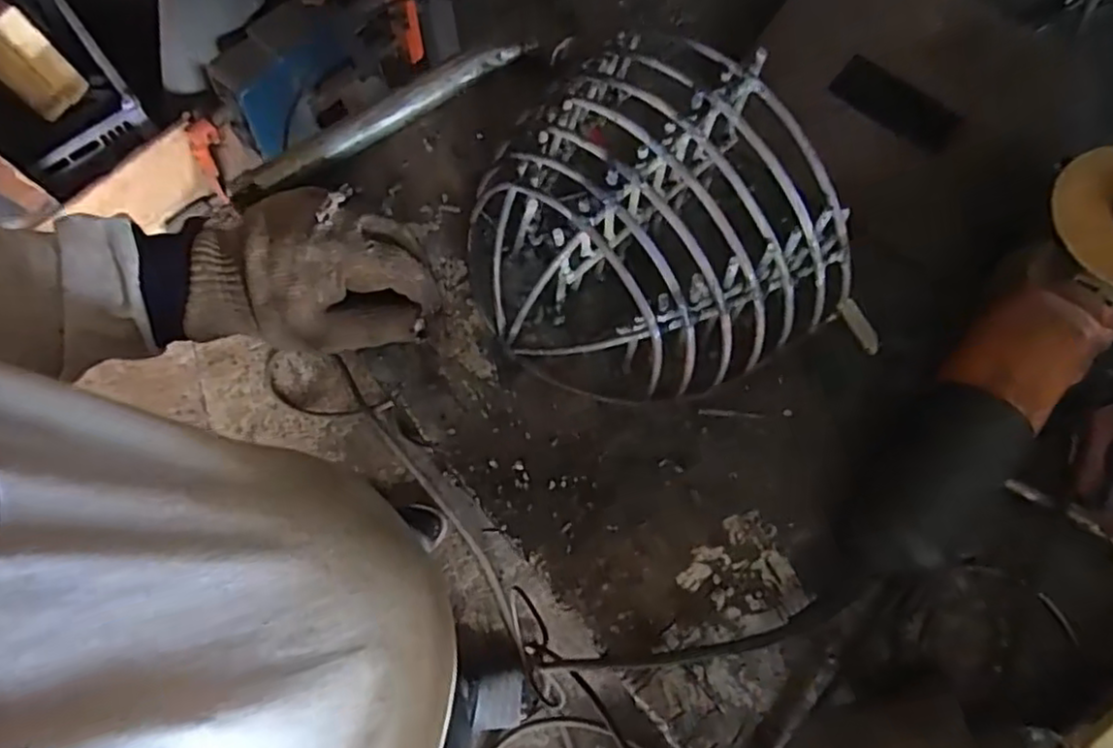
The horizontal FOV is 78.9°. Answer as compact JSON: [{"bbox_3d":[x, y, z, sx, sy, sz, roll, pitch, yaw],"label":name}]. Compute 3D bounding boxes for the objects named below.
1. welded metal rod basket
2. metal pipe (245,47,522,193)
[{"bbox_3d":[0.048,-0.084,0.402,0.182,0.121,0.195,0,72,0],"label":"welded metal rod basket"},{"bbox_3d":[-0.114,-0.177,0.461,0.205,0.022,0.015,-34,75,-11],"label":"metal pipe"}]

